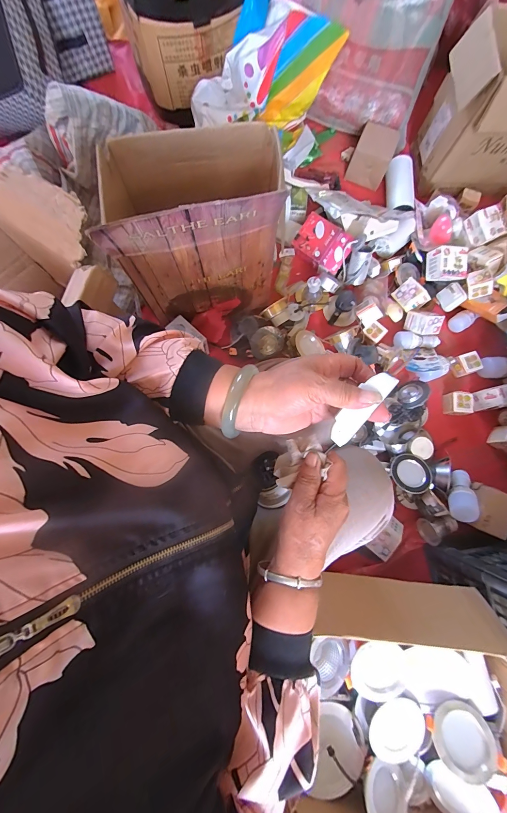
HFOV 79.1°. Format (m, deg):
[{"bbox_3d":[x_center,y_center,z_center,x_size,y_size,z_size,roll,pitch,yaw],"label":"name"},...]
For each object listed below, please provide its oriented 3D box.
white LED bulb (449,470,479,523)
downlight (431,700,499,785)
[{"bbox_3d":[0.512,0.211,0.753,0.058,0.049,0.142,33,43,5],"label":"white LED bulb"},{"bbox_3d":[0.353,0.558,0.516,0.093,0.026,0.091,-37,53,-8],"label":"downlight"}]

